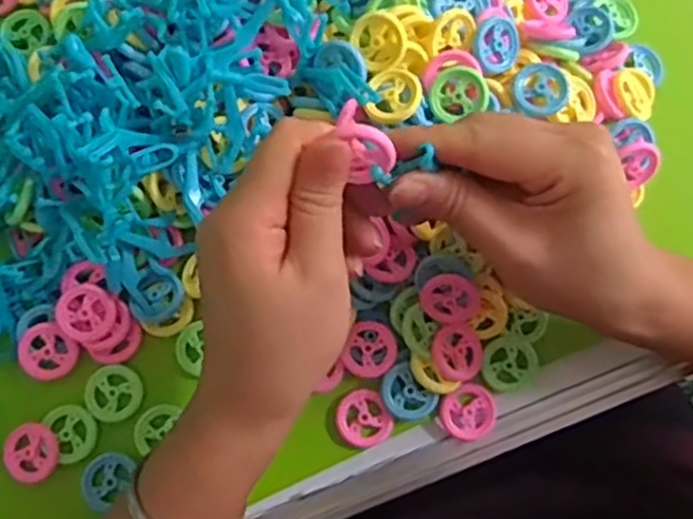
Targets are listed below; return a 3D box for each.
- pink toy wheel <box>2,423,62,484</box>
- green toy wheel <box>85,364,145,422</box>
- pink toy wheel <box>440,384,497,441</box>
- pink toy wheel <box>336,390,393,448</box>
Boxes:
[{"bbox_3d":[-0.164,0.101,0.375,0.028,0.005,0.030,0,80,-1],"label":"pink toy wheel"},{"bbox_3d":[-0.124,0.072,0.386,0.029,0.005,0.030,0,80,-1],"label":"green toy wheel"},{"bbox_3d":[0.065,0.081,0.380,0.030,0.008,0.028,0,80,-1],"label":"pink toy wheel"},{"bbox_3d":[0.009,0.084,0.377,0.027,0.004,0.028,0,80,-1],"label":"pink toy wheel"}]

